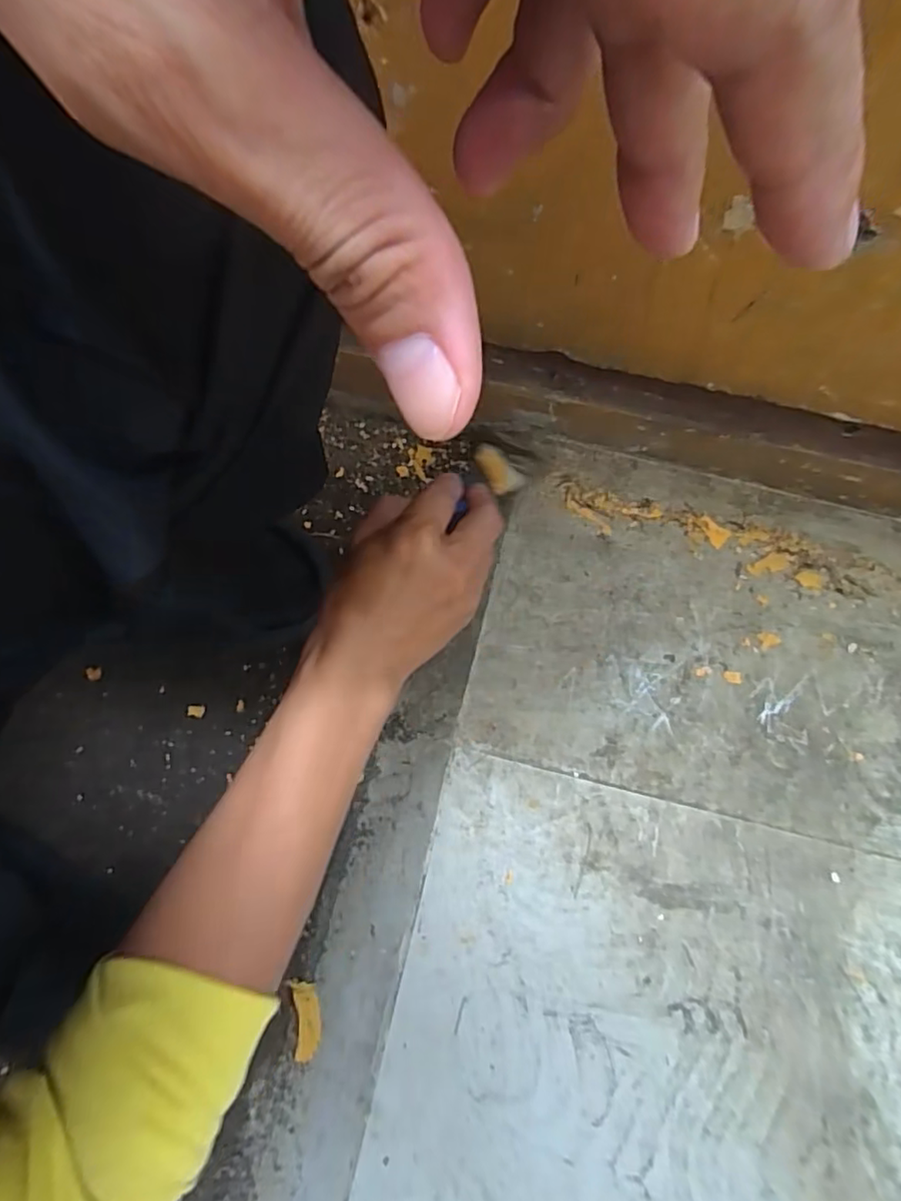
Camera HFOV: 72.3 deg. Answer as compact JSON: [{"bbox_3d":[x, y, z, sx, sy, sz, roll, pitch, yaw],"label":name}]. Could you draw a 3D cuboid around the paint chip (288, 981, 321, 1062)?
[{"bbox_3d":[-0.102,0.296,0.435,0.021,0.007,0.047,-11,65,-1],"label":"paint chip"}]

